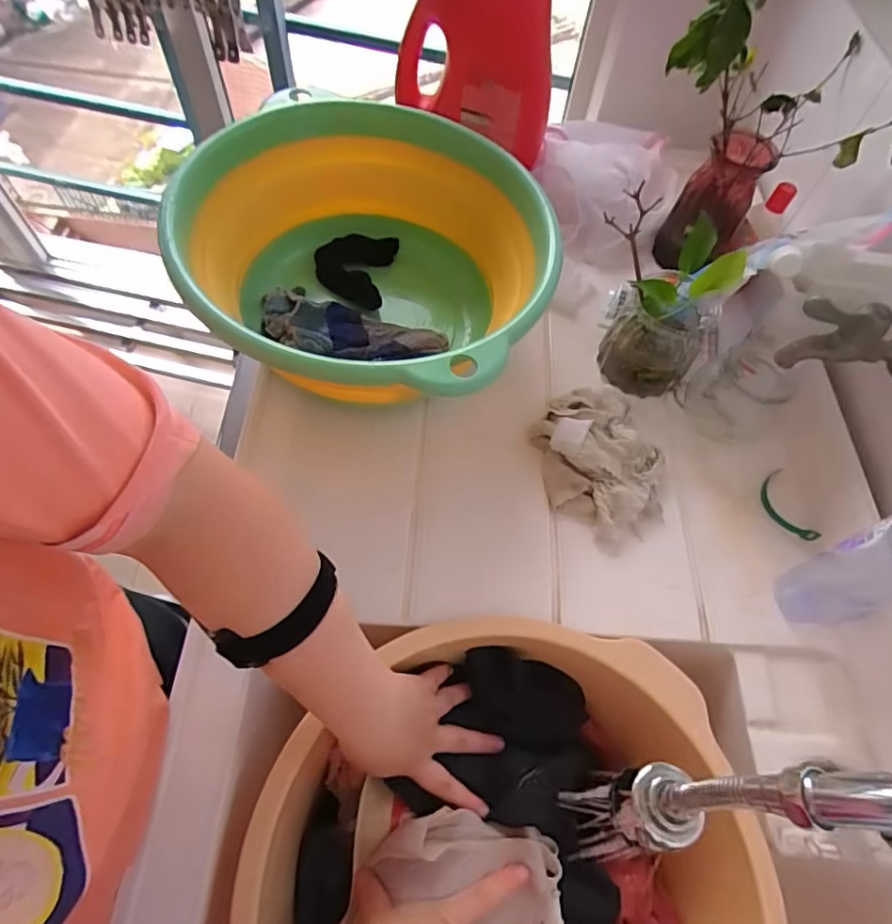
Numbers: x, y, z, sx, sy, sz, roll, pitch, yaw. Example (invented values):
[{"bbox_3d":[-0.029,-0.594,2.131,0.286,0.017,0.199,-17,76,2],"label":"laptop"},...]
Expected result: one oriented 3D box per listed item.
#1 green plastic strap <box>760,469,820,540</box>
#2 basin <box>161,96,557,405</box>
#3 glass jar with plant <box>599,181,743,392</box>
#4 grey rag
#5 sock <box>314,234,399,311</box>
[{"bbox_3d":[0.341,0.046,0.555,0.032,0.013,0.076,-13,63,-11],"label":"green plastic strap"},{"bbox_3d":[-0.073,-0.189,0.563,0.326,0.150,0.351,14,61,4],"label":"basin"},{"bbox_3d":[0.220,-0.165,0.558,0.091,0.176,0.123,-26,66,-17],"label":"glass jar with plant"},{"bbox_3d":[0.155,-0.003,0.547,0.126,0.046,0.162,-21,64,-14],"label":"grey rag"},{"bbox_3d":[-0.109,-0.227,0.651,0.085,0.026,0.108,9,61,1],"label":"sock"}]

